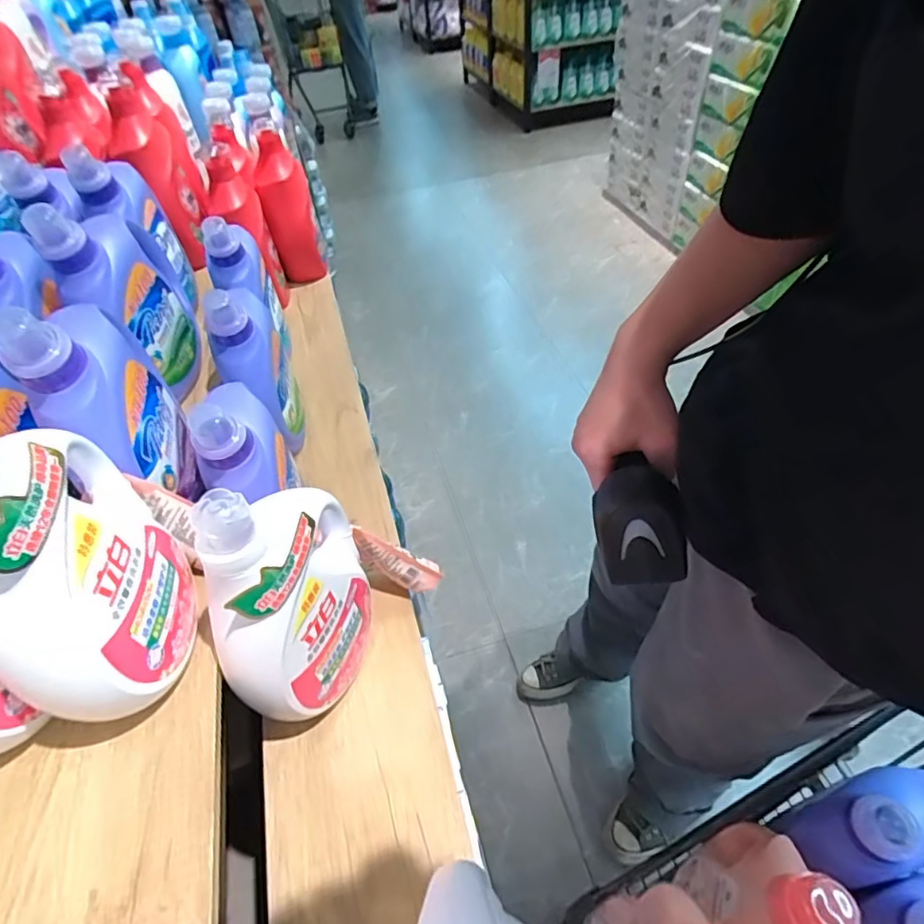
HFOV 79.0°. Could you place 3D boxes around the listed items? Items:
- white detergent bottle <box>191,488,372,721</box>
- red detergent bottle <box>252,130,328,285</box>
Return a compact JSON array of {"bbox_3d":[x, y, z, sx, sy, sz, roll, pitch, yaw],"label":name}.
[{"bbox_3d":[-0.167,0.125,0.576,0.085,0.281,0.188,12,49,17],"label":"white detergent bottle"},{"bbox_3d":[-0.423,-0.614,1.366,0.120,0.308,0.184,-13,47,-14],"label":"red detergent bottle"}]

